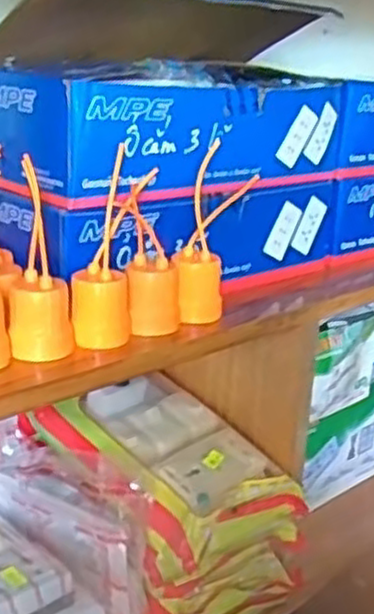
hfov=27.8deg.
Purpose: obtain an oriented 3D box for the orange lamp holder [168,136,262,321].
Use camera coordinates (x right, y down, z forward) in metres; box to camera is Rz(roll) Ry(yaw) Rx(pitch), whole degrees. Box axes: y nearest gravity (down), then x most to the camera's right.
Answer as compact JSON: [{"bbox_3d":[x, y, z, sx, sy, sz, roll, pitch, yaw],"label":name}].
[{"bbox_3d":[0.020,-0.054,0.564,0.054,0.127,0.049,4,19,-1],"label":"orange lamp holder"}]

